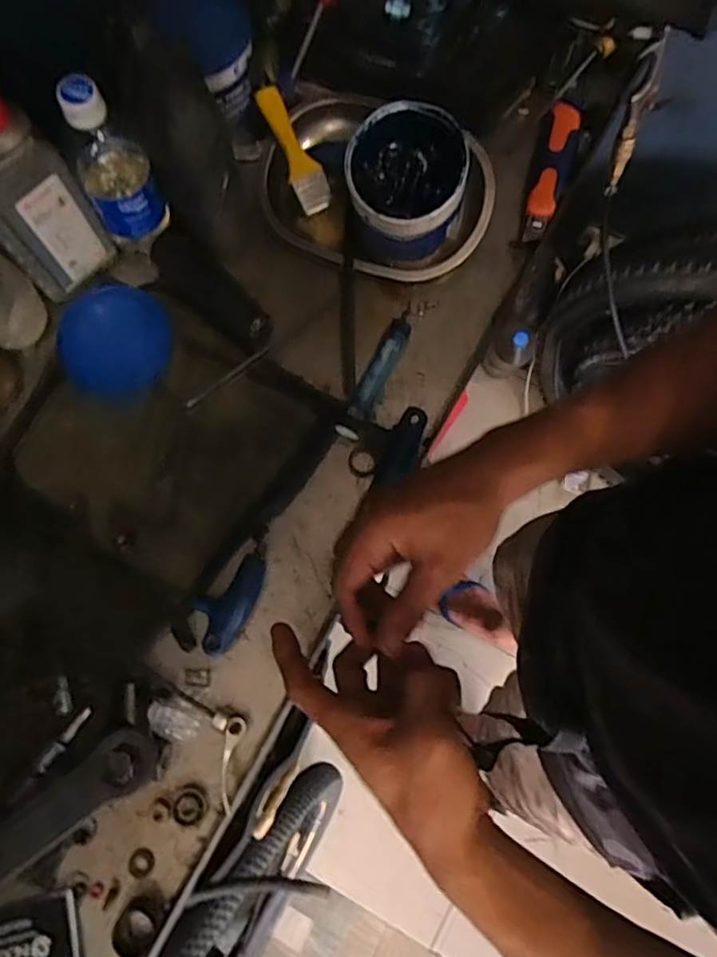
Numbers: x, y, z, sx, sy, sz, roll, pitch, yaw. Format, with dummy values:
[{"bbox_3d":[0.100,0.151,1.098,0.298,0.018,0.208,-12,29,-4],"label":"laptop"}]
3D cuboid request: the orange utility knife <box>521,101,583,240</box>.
[{"bbox_3d":[0.189,-0.300,0.563,0.037,0.015,0.157,14,78,4],"label":"orange utility knife"}]

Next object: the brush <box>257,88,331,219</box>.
[{"bbox_3d":[-0.061,-0.310,0.553,0.031,0.015,0.116,-28,99,-5],"label":"brush"}]

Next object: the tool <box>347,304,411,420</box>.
[{"bbox_3d":[0.024,-0.107,0.537,0.022,0.022,0.122,26,79,6],"label":"tool"}]

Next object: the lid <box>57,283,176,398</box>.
[{"bbox_3d":[-0.226,-0.130,0.539,0.101,0.009,0.103,0,78,0],"label":"lid"}]

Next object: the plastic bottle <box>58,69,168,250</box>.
[{"bbox_3d":[-0.207,-0.260,0.491,0.061,0.150,0.052,-24,79,-5],"label":"plastic bottle"}]

